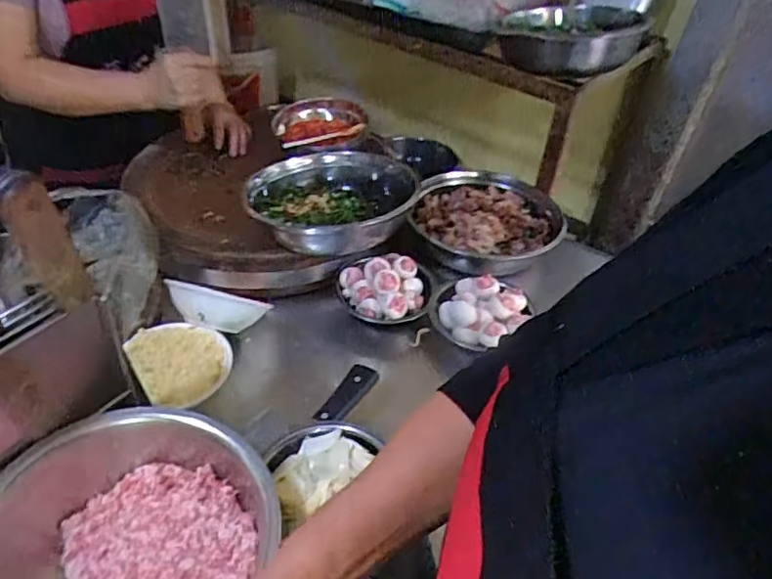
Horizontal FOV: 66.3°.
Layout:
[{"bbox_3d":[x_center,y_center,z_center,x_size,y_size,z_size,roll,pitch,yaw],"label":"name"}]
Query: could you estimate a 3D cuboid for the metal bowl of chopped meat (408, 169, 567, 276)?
[{"bbox_3d":[0.168,-0.125,1.010,0.242,0.052,0.239,3,40,-2],"label":"metal bowl of chopped meat"}]

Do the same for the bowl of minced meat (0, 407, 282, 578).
[{"bbox_3d":[-0.217,0.221,0.498,0.192,0.110,0.234,20,42,18],"label":"bowl of minced meat"}]

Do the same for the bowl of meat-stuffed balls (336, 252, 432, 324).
[{"bbox_3d":[-0.004,-0.003,0.853,0.138,0.047,0.109,7,40,2],"label":"bowl of meat-stuffed balls"}]

